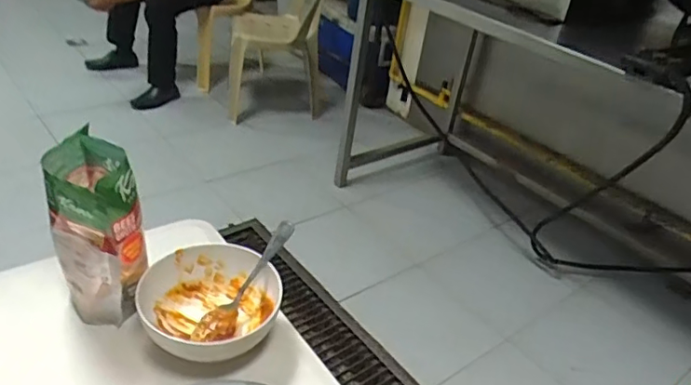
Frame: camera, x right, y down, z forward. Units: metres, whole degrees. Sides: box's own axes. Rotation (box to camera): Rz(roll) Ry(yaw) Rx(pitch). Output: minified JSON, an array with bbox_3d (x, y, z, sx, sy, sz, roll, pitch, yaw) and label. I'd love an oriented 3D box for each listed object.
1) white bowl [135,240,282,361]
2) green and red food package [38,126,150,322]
[{"bbox_3d":[-0.157,0.139,0.662,0.157,0.079,0.153,1,33,-12],"label":"white bowl"},{"bbox_3d":[-0.289,0.053,0.660,0.087,0.207,0.140,-9,36,-26],"label":"green and red food package"}]

